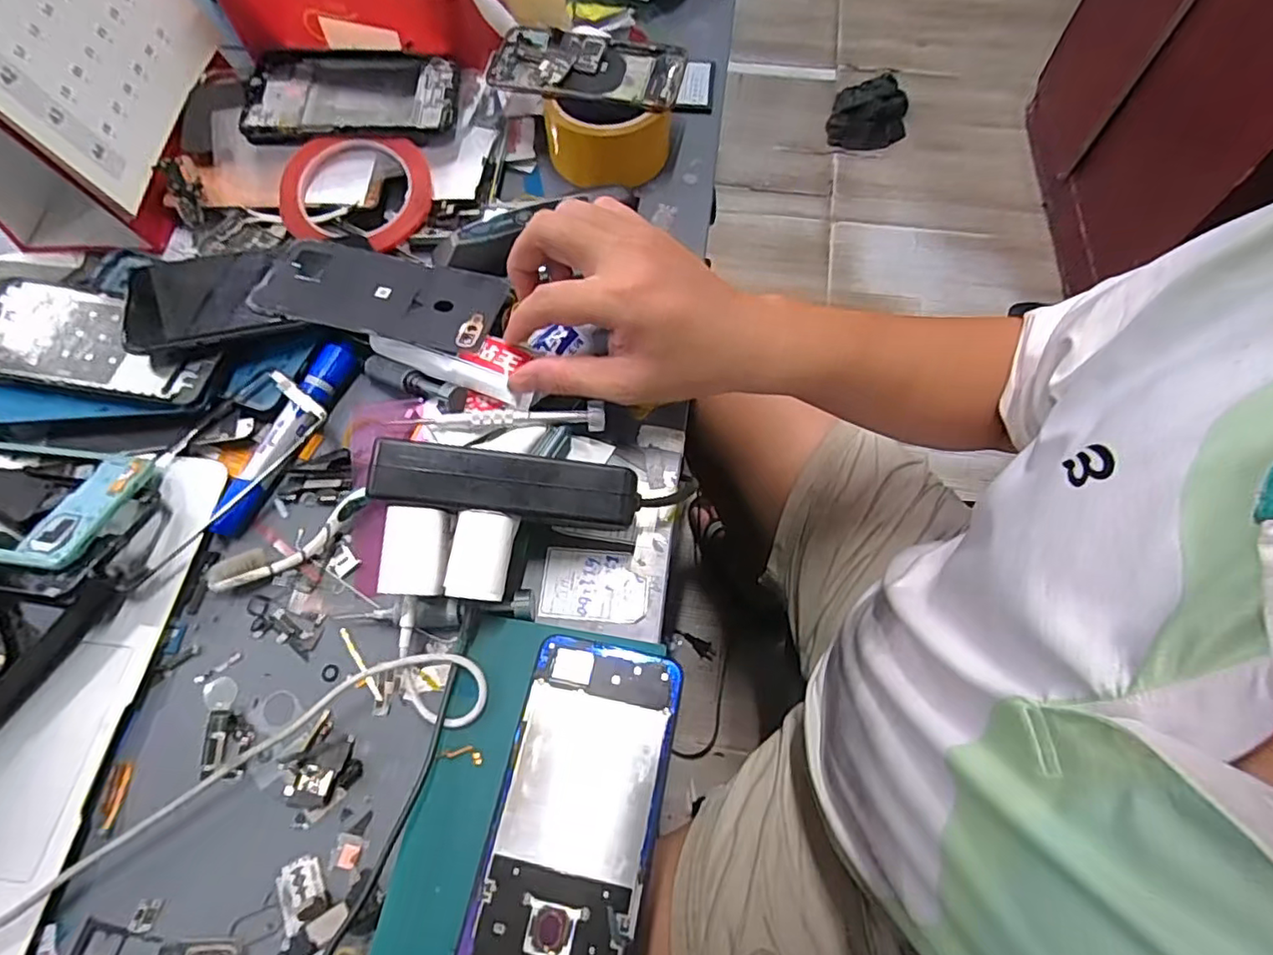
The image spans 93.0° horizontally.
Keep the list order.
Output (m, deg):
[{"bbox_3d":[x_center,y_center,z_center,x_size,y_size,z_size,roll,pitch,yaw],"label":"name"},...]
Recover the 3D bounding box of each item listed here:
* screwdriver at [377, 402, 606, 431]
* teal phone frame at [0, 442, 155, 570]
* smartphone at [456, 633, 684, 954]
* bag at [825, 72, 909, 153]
[{"bbox_3d":[-0.079,-0.036,0.361,0.119,0.011,0.012,-1,64,-1],"label":"screwdriver"},{"bbox_3d":[-0.361,0.009,0.329,0.160,0.007,0.076,7,48,2],"label":"teal phone frame"},{"bbox_3d":[-0.027,0.153,0.271,0.070,0.004,0.153,11,65,5],"label":"smartphone"},{"bbox_3d":[0.618,-0.971,1.594,0.193,0.051,0.303,17,66,8],"label":"bag"}]

